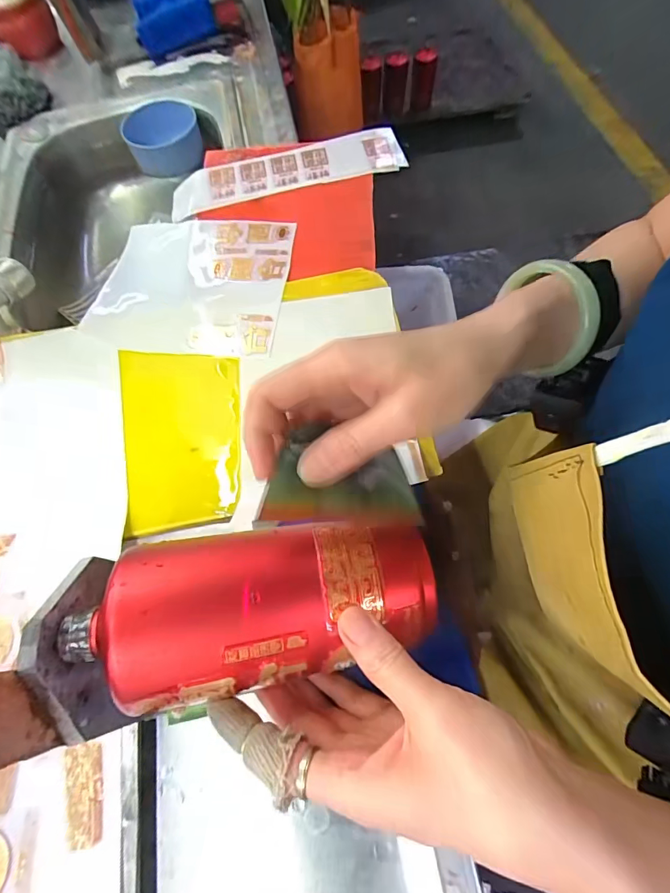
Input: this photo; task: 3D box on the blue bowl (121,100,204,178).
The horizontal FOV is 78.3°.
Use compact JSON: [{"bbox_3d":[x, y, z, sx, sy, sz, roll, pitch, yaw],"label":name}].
[{"bbox_3d":[-0.259,-0.471,0.631,0.105,0.059,0.114,-1,66,3],"label":"blue bowl"}]

